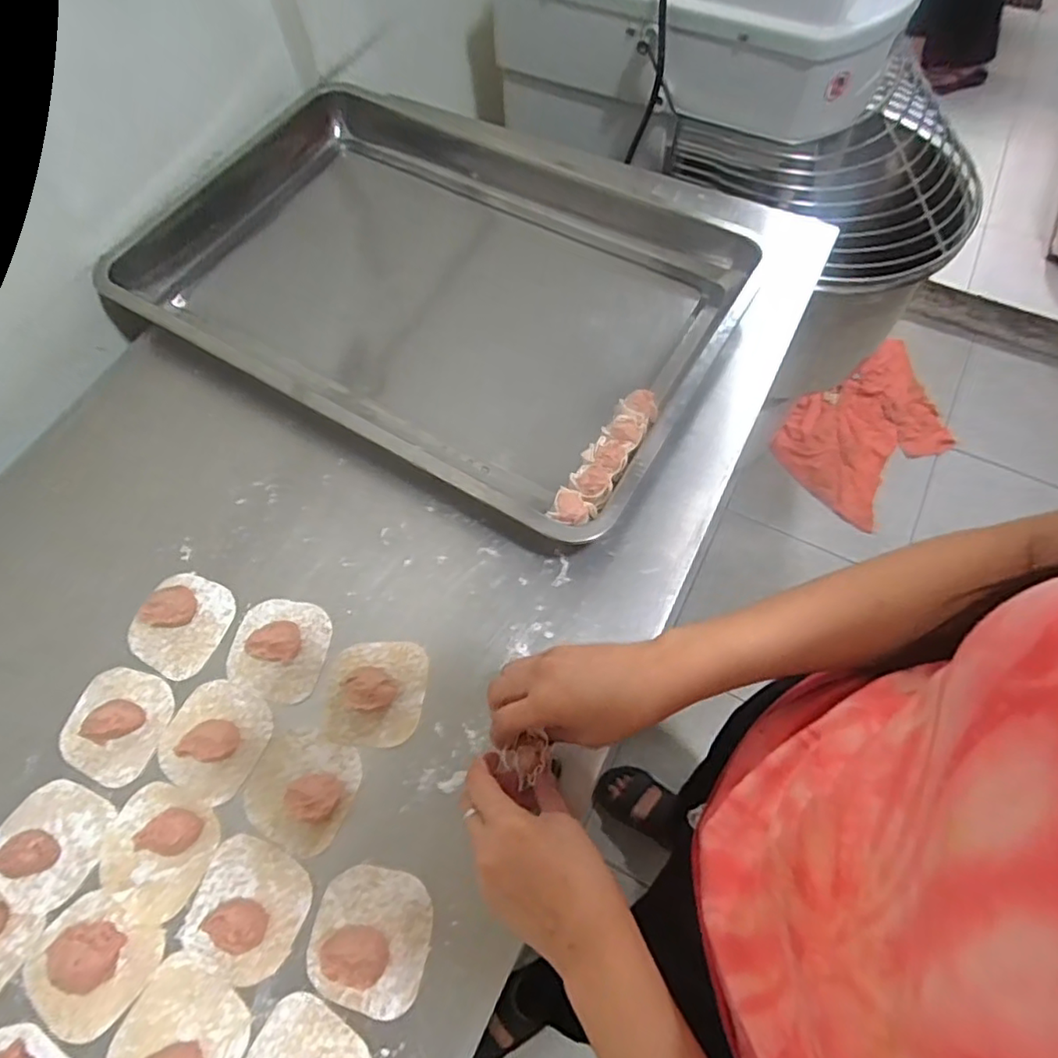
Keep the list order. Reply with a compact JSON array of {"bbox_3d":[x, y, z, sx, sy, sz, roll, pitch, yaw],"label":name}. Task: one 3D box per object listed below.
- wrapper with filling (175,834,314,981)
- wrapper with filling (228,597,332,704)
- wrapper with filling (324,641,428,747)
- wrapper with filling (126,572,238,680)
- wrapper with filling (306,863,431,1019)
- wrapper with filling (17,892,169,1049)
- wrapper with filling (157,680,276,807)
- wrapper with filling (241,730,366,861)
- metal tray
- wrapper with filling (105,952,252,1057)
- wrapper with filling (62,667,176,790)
[{"bbox_3d":[-0.191,0.253,0.397,0.076,0.026,0.076,-1,64,3],"label":"wrapper with filling"},{"bbox_3d":[-0.201,0.091,0.473,0.075,0.020,0.076,-1,64,3],"label":"wrapper with filling"},{"bbox_3d":[-0.120,0.122,0.456,0.076,0.021,0.075,0,64,4],"label":"wrapper with filling"},{"bbox_3d":[-0.286,0.074,0.486,0.074,0.023,0.078,20,67,13],"label":"wrapper with filling"},{"bbox_3d":[-0.105,0.265,0.387,0.077,0.024,0.077,10,65,8],"label":"wrapper with filling"},{"bbox_3d":[-0.291,0.285,0.389,0.079,0.019,0.071,22,67,13],"label":"wrapper with filling"},{"bbox_3d":[-0.238,0.155,0.446,0.075,0.022,0.078,20,67,13],"label":"wrapper with filling"},{"bbox_3d":[-0.167,0.185,0.428,0.078,0.022,0.074,15,66,11],"label":"wrapper with filling"},{"bbox_3d":[-0.112,-0.268,0.628,0.624,0.057,0.417,26,68,15],"label":"metal tray"},{"bbox_3d":[-0.222,0.320,0.371,0.077,0.023,0.075,-1,64,3],"label":"wrapper with filling"},{"bbox_3d":[-0.321,0.145,0.455,0.078,0.025,0.078,16,66,11],"label":"wrapper with filling"}]

